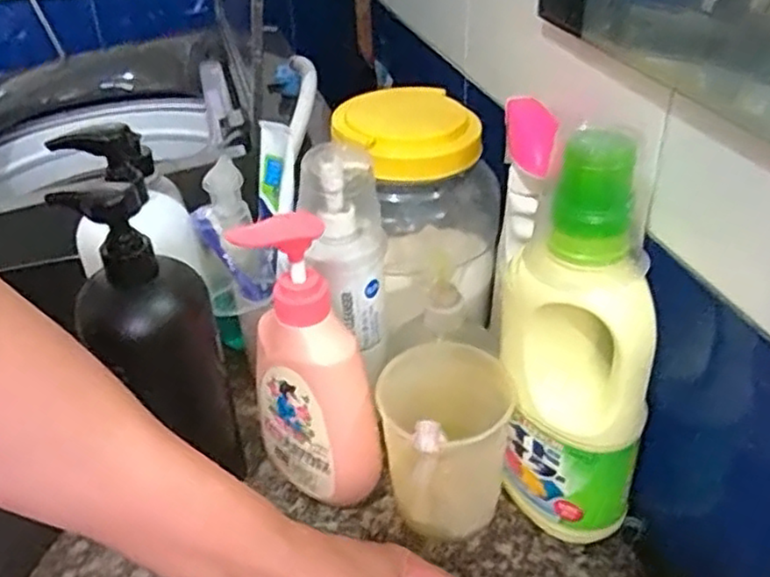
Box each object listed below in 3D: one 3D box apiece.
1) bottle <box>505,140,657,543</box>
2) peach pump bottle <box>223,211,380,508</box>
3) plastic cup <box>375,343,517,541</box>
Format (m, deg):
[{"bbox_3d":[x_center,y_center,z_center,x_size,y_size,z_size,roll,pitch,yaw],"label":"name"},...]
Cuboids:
[{"bbox_3d":[0.116,0.049,0.436,0.087,0.279,0.071,1,34,6],"label":"bottle"},{"bbox_3d":[-0.052,0.051,0.468,0.053,0.199,0.092,-26,40,-30],"label":"peach pump bottle"},{"bbox_3d":[0.042,0.111,0.474,0.085,0.120,0.083,-2,34,1],"label":"plastic cup"}]

